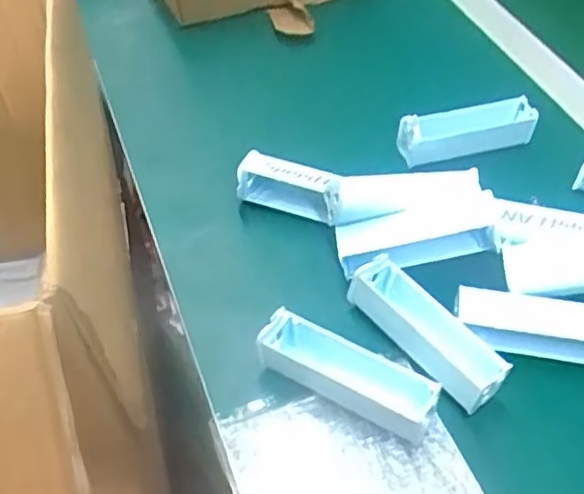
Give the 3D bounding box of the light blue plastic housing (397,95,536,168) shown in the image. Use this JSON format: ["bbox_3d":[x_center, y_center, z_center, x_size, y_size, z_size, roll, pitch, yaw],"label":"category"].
[{"bbox_3d":[0.131,-0.086,0.490,0.101,0.031,0.024,-10,51,-8],"label":"light blue plastic housing"}]

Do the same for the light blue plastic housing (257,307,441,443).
[{"bbox_3d":[0.030,0.072,0.367,0.098,0.033,0.031,20,53,16],"label":"light blue plastic housing"}]

